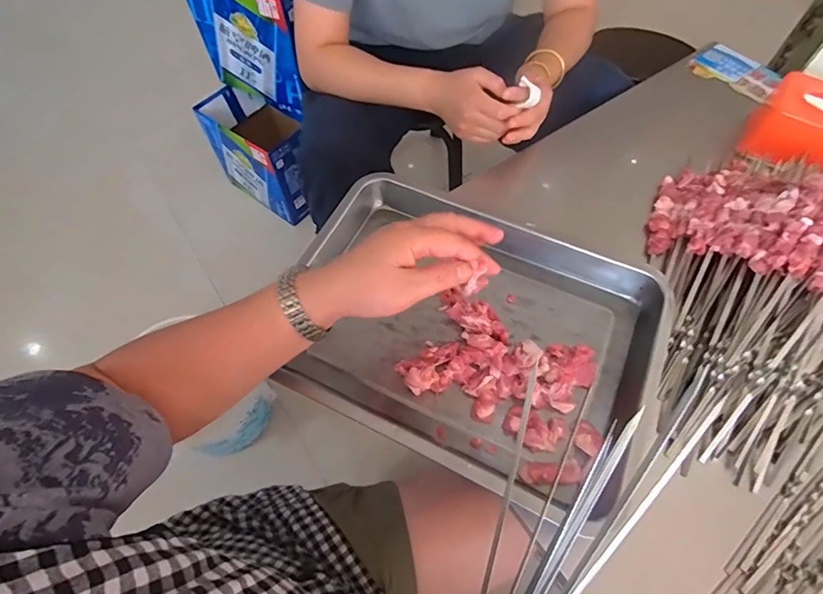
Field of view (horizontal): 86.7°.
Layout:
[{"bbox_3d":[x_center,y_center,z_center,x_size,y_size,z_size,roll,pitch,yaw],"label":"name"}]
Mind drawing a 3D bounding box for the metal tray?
[{"bbox_3d":[0.059,0.021,0.490,0.408,0.061,0.311,23,64,13],"label":"metal tray"}]

